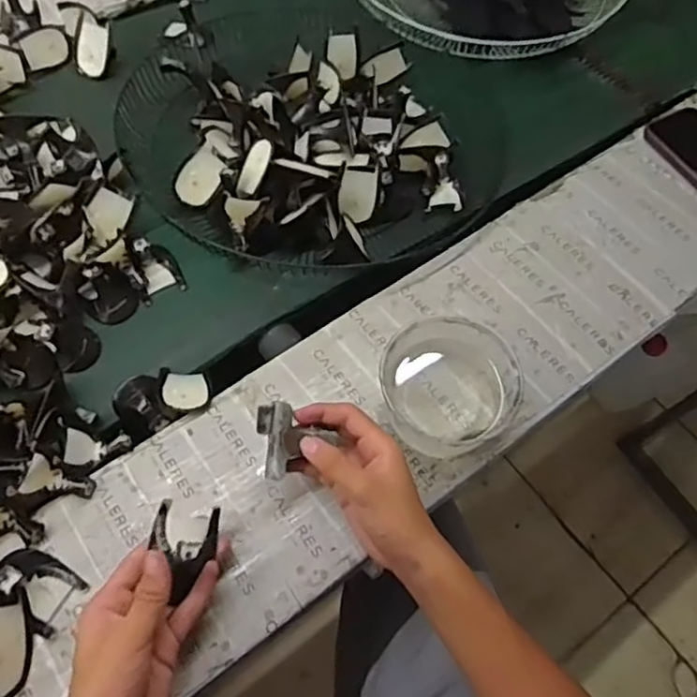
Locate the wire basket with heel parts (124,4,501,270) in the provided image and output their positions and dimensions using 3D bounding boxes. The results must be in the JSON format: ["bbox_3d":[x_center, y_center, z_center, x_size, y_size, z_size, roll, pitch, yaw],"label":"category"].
[{"bbox_3d":[-0.041,-0.277,0.758,0.433,0.080,0.447,6,62,2],"label":"wire basket with heel parts"}]

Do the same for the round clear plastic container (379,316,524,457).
[{"bbox_3d":[0.085,0.038,0.550,0.113,0.060,0.113,1,62,-1],"label":"round clear plastic container"}]

